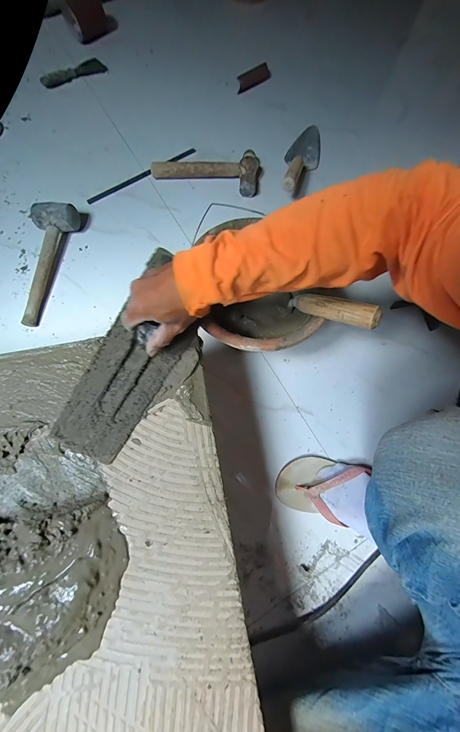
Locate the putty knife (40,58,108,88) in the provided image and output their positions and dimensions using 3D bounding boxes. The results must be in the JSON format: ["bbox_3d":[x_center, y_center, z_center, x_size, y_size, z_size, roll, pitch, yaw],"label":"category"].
[{"bbox_3d":[-0.492,-0.924,0.876,0.203,0.020,0.036,-27,77,-8],"label":"putty knife"}]

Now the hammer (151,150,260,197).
[{"bbox_3d":[-0.064,-0.523,0.754,0.284,0.055,0.134,6,75,1],"label":"hammer"}]

